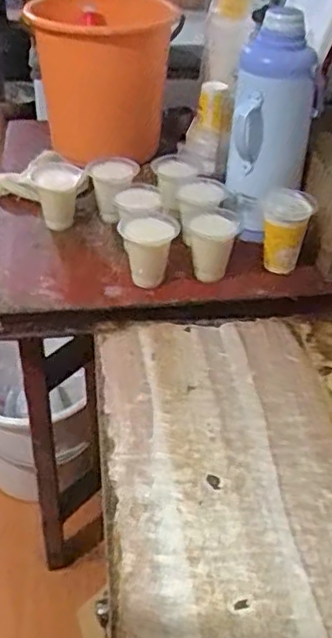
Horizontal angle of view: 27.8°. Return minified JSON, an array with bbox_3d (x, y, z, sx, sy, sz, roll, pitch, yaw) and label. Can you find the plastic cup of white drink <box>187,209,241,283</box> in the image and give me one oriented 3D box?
[{"bbox_3d":[0.073,-0.113,1.065,0.076,0.100,0.081,2,37,-1],"label":"plastic cup of white drink"}]

